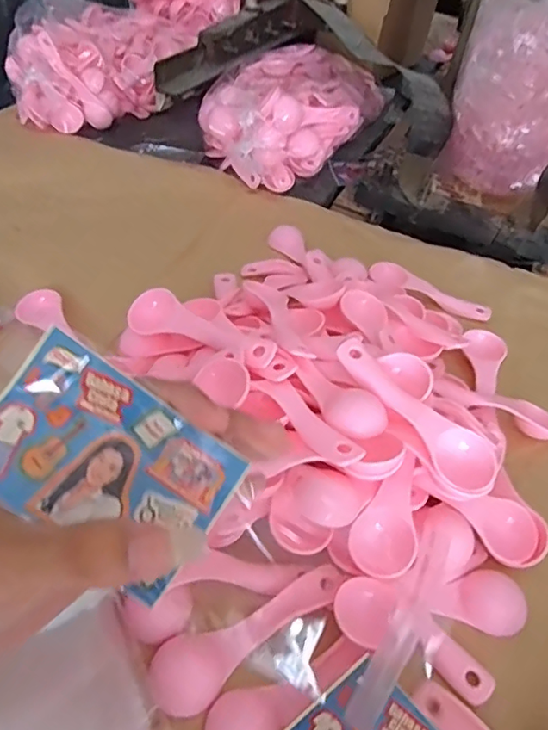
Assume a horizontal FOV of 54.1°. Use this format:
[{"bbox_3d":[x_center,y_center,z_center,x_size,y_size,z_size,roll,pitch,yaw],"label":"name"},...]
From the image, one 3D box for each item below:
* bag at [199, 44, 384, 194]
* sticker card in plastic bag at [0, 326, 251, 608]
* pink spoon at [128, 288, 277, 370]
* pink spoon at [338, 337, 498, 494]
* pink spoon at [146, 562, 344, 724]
[{"bbox_3d":[0.030,-0.322,0.664,0.169,0.079,0.285,21,47,13],"label":"bag"},{"bbox_3d":[-0.063,0.034,0.193,0.090,0.007,0.057,35,79,5],"label":"sticker card in plastic bag"},{"bbox_3d":[-0.048,-0.023,0.353,0.108,0.024,0.028,25,48,17],"label":"pink spoon"},{"bbox_3d":[0.082,0.025,0.311,0.031,0.019,0.110,-27,55,-29],"label":"pink spoon"},{"bbox_3d":[-0.013,0.135,0.277,0.106,0.015,0.033,-23,53,-27],"label":"pink spoon"}]

